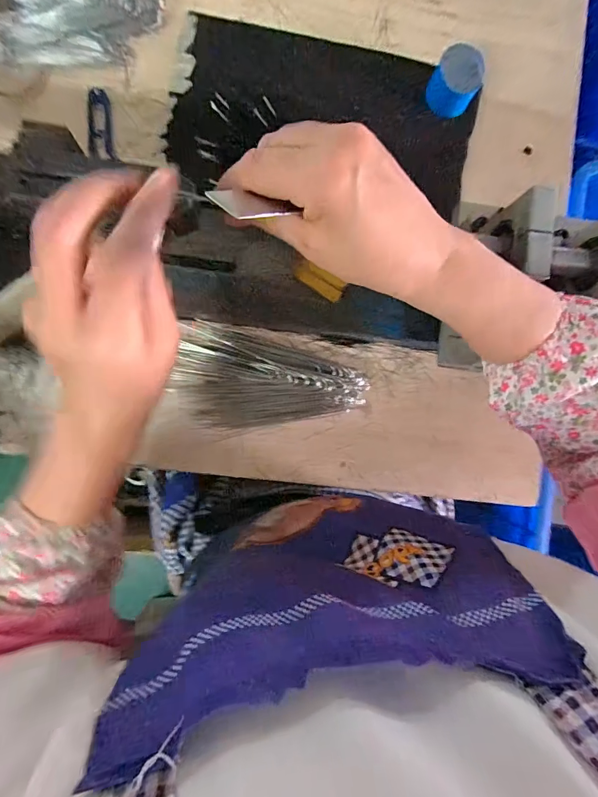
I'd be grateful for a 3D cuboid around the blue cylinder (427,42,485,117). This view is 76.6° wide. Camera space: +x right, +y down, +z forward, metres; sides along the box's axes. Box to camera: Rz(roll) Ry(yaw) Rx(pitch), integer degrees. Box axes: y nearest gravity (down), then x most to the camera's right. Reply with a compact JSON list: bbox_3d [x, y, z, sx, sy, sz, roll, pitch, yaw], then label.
[{"bbox_3d":[0.164,-0.332,0.402,0.050,0.040,0.052,0,89,-3],"label":"blue cylinder"}]

